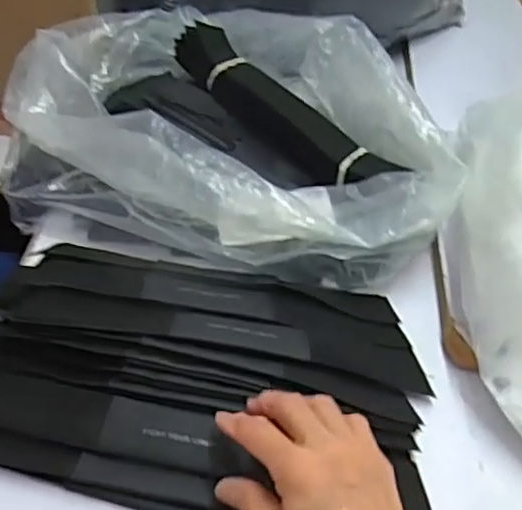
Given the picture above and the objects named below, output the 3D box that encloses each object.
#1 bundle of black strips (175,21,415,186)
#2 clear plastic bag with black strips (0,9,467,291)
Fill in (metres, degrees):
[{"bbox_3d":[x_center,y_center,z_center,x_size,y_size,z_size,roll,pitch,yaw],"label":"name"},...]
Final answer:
[{"bbox_3d":[0.022,-0.150,0.631,0.066,0.064,0.279,-32,55,-32],"label":"bundle of black strips"},{"bbox_3d":[-0.028,-0.120,0.611,0.430,0.127,0.272,17,45,11],"label":"clear plastic bag with black strips"}]

